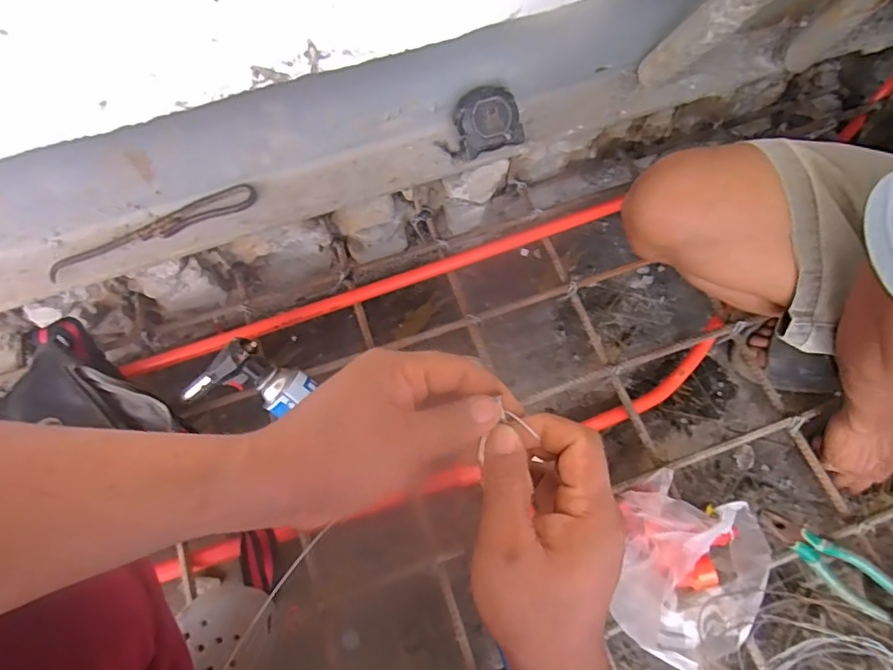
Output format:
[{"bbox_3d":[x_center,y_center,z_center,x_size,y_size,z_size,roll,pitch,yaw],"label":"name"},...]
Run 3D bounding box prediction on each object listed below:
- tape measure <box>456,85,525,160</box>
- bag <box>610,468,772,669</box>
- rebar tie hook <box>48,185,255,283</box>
[{"bbox_3d":[0.054,-0.286,0.726,0.083,0.079,0.042,-15,25,2],"label":"tape measure"},{"bbox_3d":[0.286,0.274,0.638,0.160,0.099,0.202,22,69,9],"label":"bag"},{"bbox_3d":[-0.378,-0.137,0.708,0.267,0.010,0.038,-23,82,-7],"label":"rebar tie hook"}]

